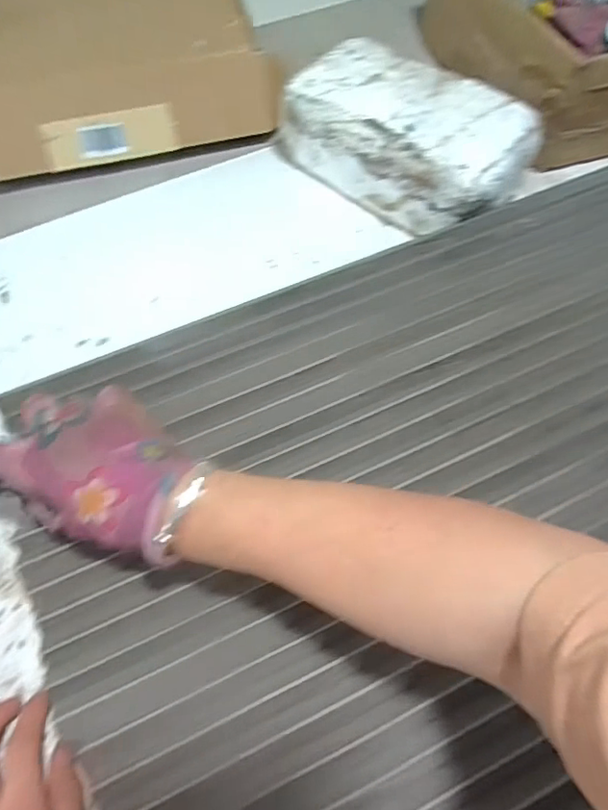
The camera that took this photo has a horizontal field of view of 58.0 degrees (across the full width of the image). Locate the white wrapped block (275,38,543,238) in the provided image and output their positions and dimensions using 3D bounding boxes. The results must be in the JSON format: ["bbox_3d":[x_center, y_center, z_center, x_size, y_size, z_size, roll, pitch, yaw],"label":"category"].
[{"bbox_3d":[0.100,-0.273,0.565,0.249,0.101,0.122,33,67,18],"label":"white wrapped block"}]

